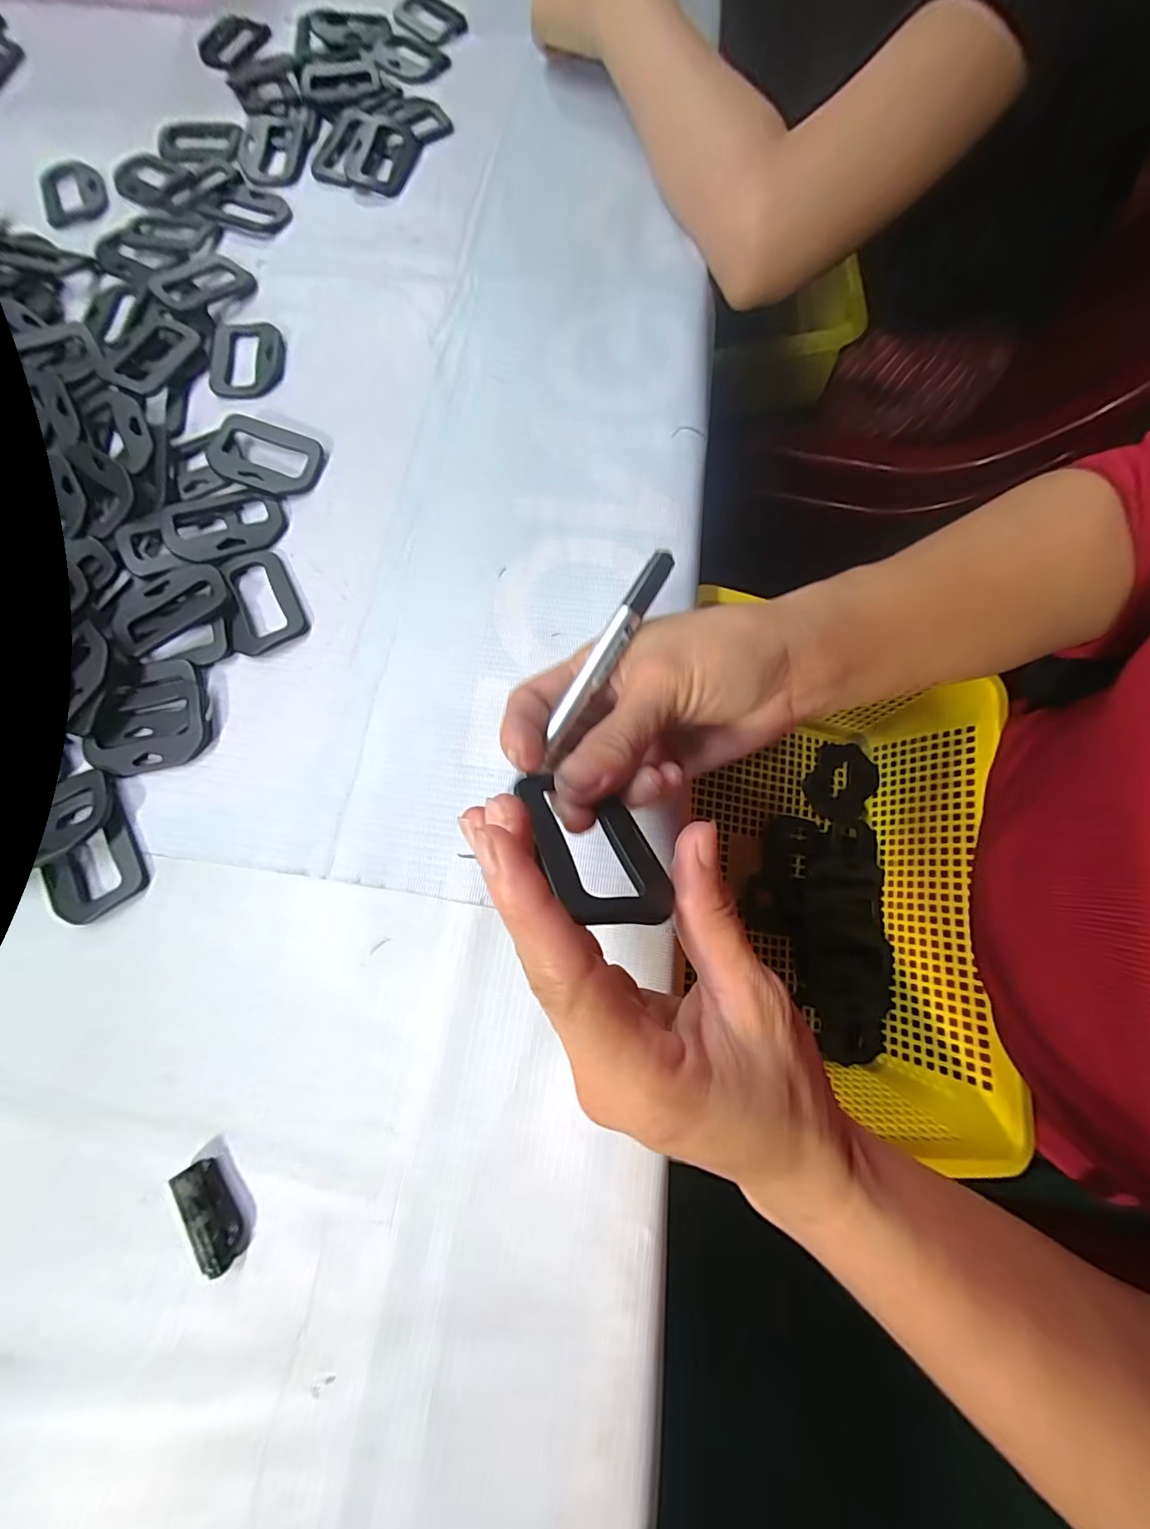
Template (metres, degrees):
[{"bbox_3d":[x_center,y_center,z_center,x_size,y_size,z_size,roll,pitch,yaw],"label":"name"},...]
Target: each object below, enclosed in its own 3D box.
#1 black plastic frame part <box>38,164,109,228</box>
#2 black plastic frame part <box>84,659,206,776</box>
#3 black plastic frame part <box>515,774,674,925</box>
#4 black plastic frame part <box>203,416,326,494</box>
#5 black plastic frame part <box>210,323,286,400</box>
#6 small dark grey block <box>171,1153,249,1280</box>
[{"bbox_3d":[-0.363,-0.415,0.374,0.043,0.004,0.065,-20,75,-5],"label":"black plastic frame part"},{"bbox_3d":[-0.216,-0.025,0.263,0.054,0.008,0.058,-12,74,-3],"label":"black plastic frame part"},{"bbox_3d":[0.007,0.024,0.158,0.041,0.004,0.058,6,33,-26],"label":"black plastic frame part"},{"bbox_3d":[-0.180,-0.179,0.301,0.059,0.012,0.042,12,74,4],"label":"black plastic frame part"},{"bbox_3d":[-0.210,-0.257,0.328,0.047,0.004,0.060,-7,74,-1],"label":"black plastic frame part"},{"bbox_3d":[-0.142,0.176,0.203,0.015,0.010,0.038,-33,76,-8],"label":"small dark grey block"}]

